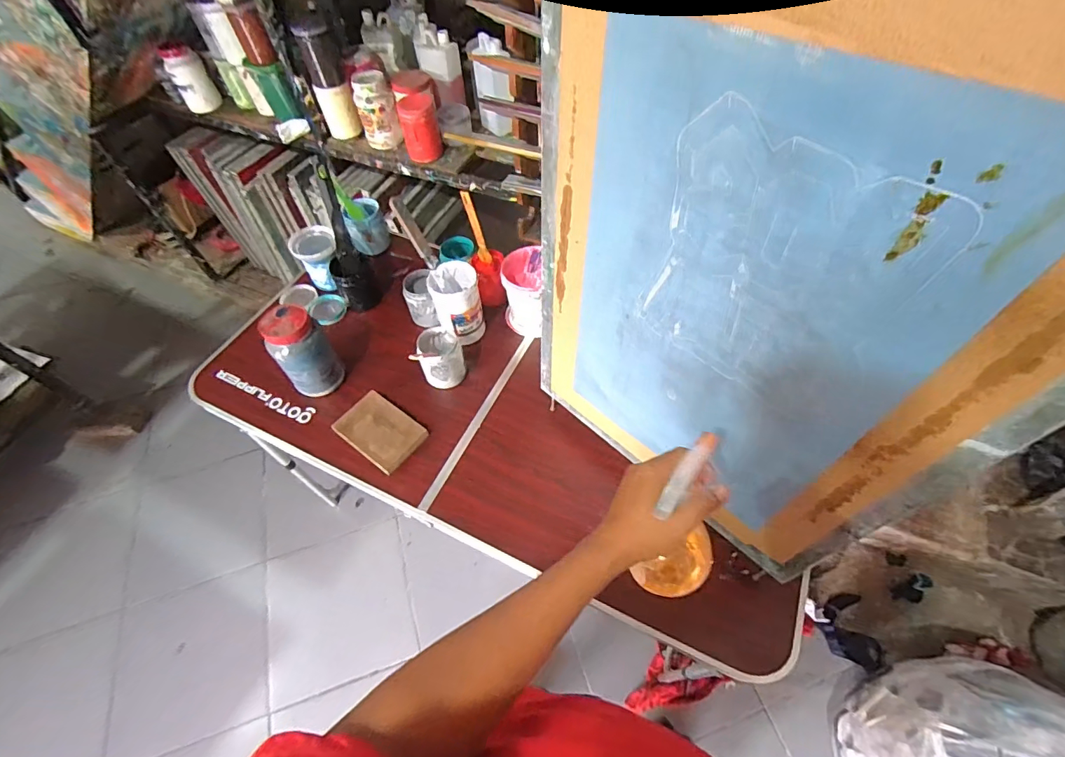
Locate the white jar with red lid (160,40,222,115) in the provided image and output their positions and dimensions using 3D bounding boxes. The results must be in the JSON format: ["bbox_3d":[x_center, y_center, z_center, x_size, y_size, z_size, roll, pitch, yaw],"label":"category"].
[{"bbox_3d":[-1.007,-0.882,1.376,0.092,0.163,0.098,-1,56,2],"label":"white jar with red lid"}]

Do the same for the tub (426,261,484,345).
[{"bbox_3d":[-0.153,-0.152,0.975,0.098,0.147,0.110,-13,57,-6],"label":"tub"}]

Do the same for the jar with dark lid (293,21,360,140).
[{"bbox_3d":[-0.531,-0.774,1.230,0.093,0.260,0.094,-21,58,-11],"label":"jar with dark lid"}]

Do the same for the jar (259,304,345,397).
[{"bbox_3d":[-0.437,-0.054,0.880,0.091,0.167,0.100,-1,56,2],"label":"jar"}]

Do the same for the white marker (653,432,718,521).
[{"bbox_3d":[0.141,0.085,0.423,0.017,0.008,0.088,31,69,21],"label":"white marker"}]

